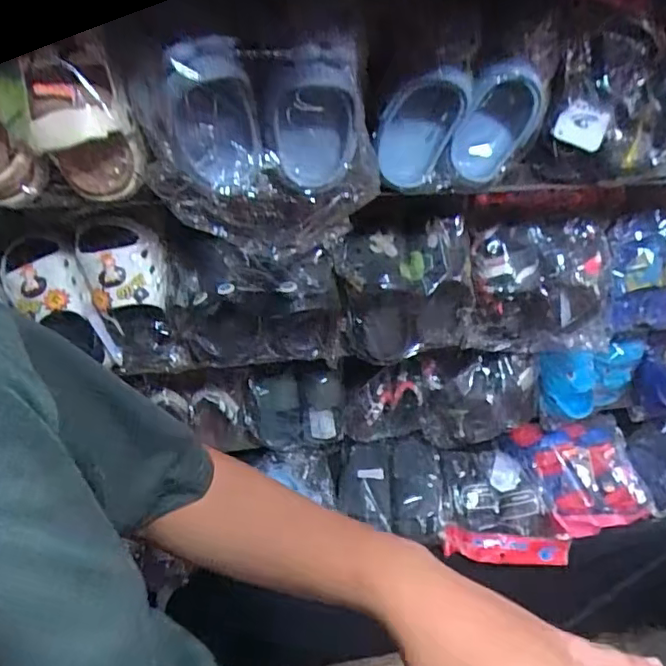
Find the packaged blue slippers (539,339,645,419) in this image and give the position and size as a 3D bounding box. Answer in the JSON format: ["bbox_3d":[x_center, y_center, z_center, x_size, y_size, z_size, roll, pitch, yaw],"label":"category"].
[{"bbox_3d":[0.415,0.090,0.946,0.171,0.181,0.049,-7,49,-12],"label":"packaged blue slippers"}]

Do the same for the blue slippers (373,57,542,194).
[{"bbox_3d":[0.118,-0.196,0.545,0.150,0.110,0.052,-6,48,-11],"label":"blue slippers"}]

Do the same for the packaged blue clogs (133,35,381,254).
[{"bbox_3d":[-0.062,-0.162,0.505,0.199,0.173,0.075,-6,48,-11],"label":"packaged blue clogs"}]

